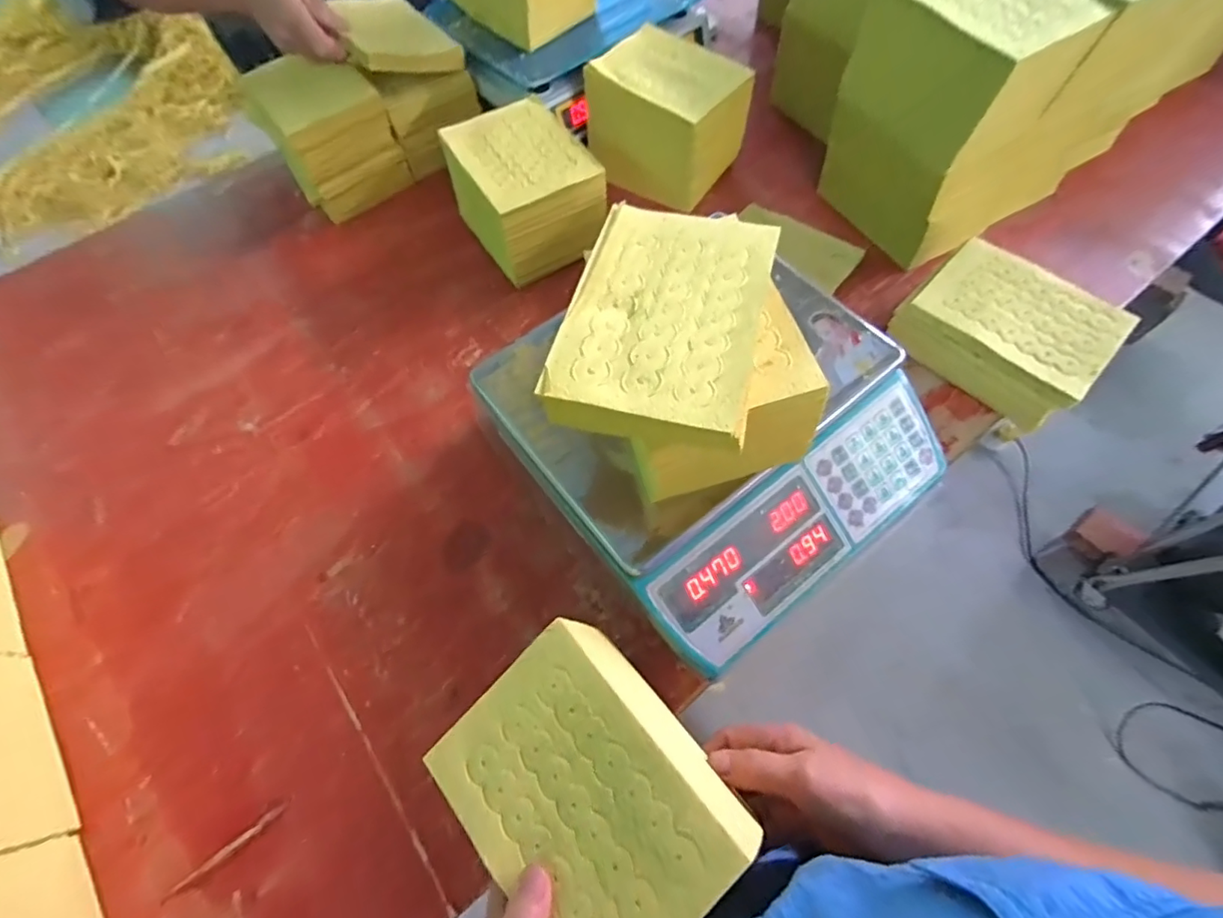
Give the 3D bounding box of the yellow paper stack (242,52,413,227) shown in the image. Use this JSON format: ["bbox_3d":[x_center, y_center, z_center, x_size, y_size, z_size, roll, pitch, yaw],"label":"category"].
[{"bbox_3d":[-0.354,-0.407,0.681,0.131,0.122,0.135,-36,68,-14],"label":"yellow paper stack"}]

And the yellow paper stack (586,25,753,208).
[{"bbox_3d":[0.071,-0.413,0.667,0.164,0.119,0.117,35,71,17],"label":"yellow paper stack"}]

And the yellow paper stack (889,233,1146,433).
[{"bbox_3d":[0.378,-0.126,0.523,0.117,0.059,0.163,-42,70,-16],"label":"yellow paper stack"}]

